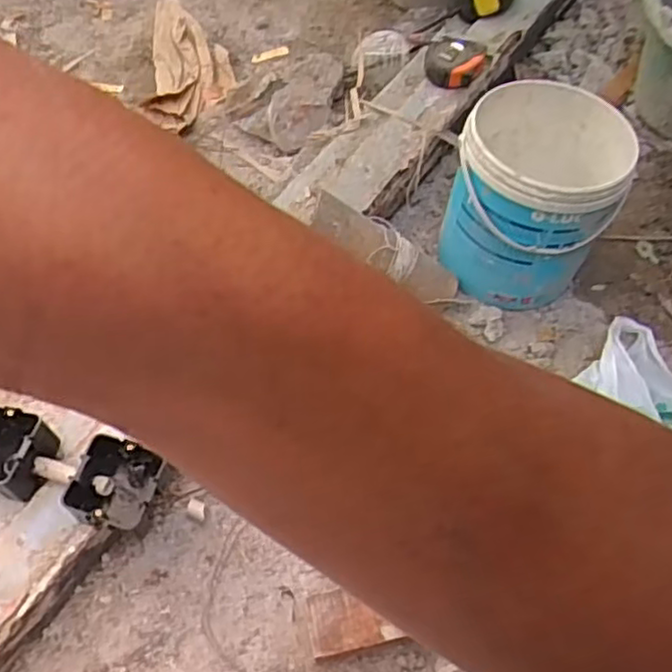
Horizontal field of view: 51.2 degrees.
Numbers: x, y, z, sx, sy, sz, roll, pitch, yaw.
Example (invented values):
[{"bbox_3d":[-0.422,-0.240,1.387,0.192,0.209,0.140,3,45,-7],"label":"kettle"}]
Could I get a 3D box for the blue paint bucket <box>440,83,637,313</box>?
[{"bbox_3d":[0.224,-0.161,0.801,0.175,0.171,0.187,21,61,15],"label":"blue paint bucket"}]

